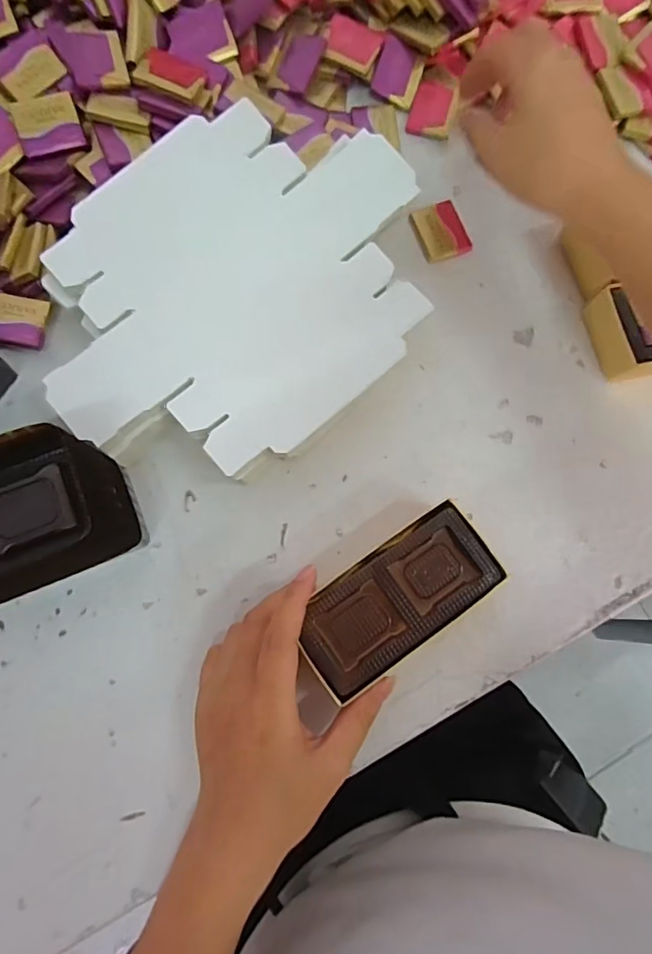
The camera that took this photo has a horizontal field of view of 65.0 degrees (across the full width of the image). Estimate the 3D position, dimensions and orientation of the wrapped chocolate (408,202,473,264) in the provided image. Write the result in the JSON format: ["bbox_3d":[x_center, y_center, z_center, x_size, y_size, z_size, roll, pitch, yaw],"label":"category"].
[{"bbox_3d":[0.079,-0.169,0.349,0.034,0.004,0.039,-20,80,-6],"label":"wrapped chocolate"}]

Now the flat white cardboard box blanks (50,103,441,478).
[{"bbox_3d":[-0.052,-0.111,0.313,0.234,0.035,0.185,-43,83,-9],"label":"flat white cardboard box blanks"}]

